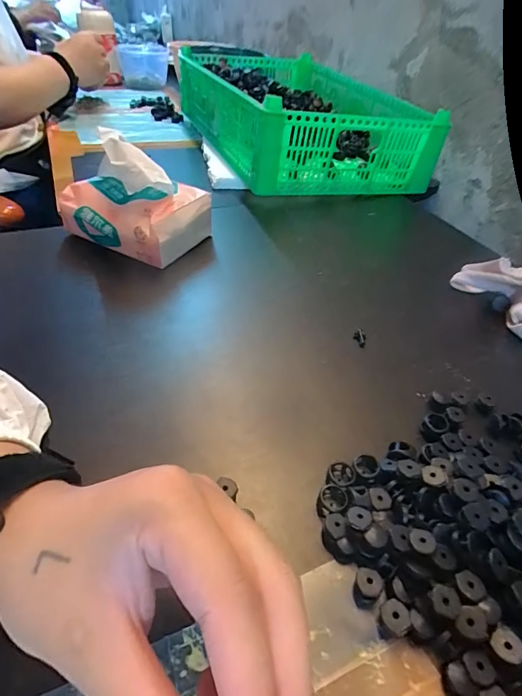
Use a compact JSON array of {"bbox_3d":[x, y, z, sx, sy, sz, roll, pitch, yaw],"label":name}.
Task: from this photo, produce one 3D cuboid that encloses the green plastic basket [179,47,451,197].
[{"bbox_3d":[0.053,-0.412,0.701,0.293,0.115,0.473,-13,45,-18],"label":"green plastic basket"}]

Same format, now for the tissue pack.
[{"bbox_3d":[-0.138,-0.160,0.419,0.142,0.101,0.091,18,44,15],"label":"tissue pack"}]

